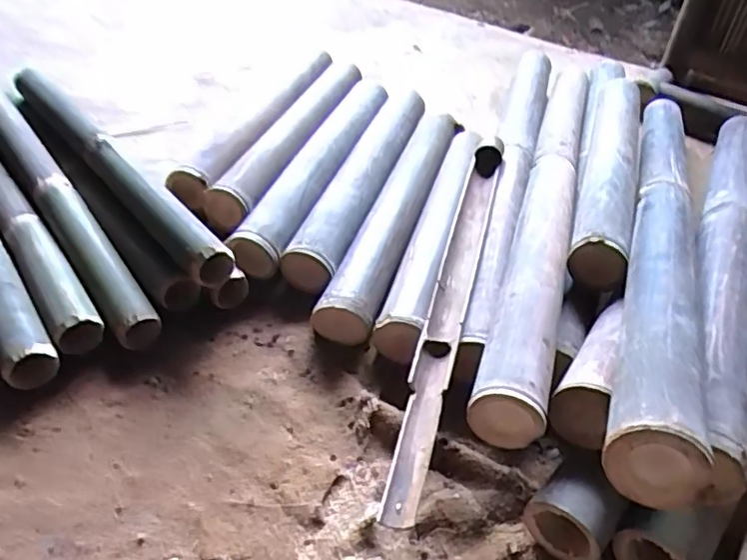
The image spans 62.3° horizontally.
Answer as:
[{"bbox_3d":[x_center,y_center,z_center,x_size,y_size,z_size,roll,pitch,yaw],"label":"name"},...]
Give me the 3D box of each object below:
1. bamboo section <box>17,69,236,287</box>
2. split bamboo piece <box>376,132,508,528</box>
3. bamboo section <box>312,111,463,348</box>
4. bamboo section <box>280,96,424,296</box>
[{"bbox_3d":[-0.411,-0.186,0.937,0.058,0.062,0.633,-30,52,-32],"label":"bamboo section"},{"bbox_3d":[0.107,0.004,0.804,0.044,0.038,0.663,13,42,10],"label":"split bamboo piece"},{"bbox_3d":[0.046,-0.120,0.985,0.080,0.066,0.566,15,43,12],"label":"bamboo section"},{"bbox_3d":[-0.018,-0.165,1.008,0.070,0.070,0.483,14,43,11],"label":"bamboo section"}]

